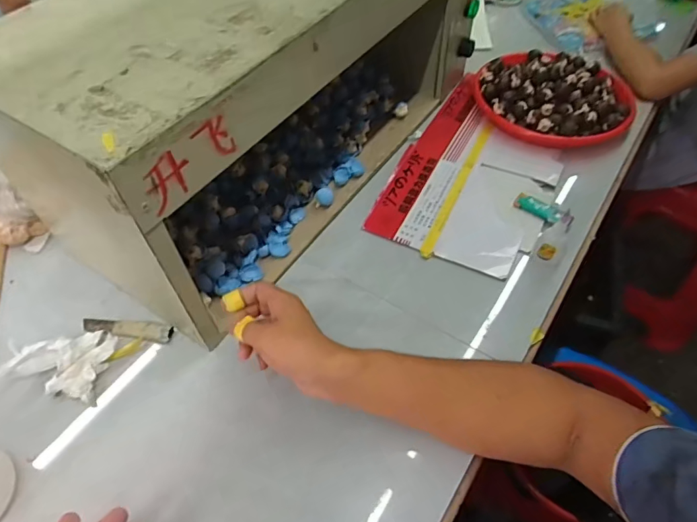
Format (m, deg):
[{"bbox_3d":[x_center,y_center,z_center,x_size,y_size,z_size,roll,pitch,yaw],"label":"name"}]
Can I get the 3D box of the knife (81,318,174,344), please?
[{"bbox_3d":[-0.273,0.084,0.577,0.116,0.012,0.024,6,58,4],"label":"knife"}]

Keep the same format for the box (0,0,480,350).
[{"bbox_3d":[-0.102,-0.248,0.642,0.286,0.284,0.626,28,59,21],"label":"box"}]

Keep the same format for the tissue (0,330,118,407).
[{"bbox_3d":[-0.324,0.112,0.539,0.098,0.034,0.078,10,54,9],"label":"tissue"}]

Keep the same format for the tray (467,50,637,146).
[{"bbox_3d":[0.336,-0.274,0.777,0.226,0.058,0.242,-1,53,1],"label":"tray"}]

